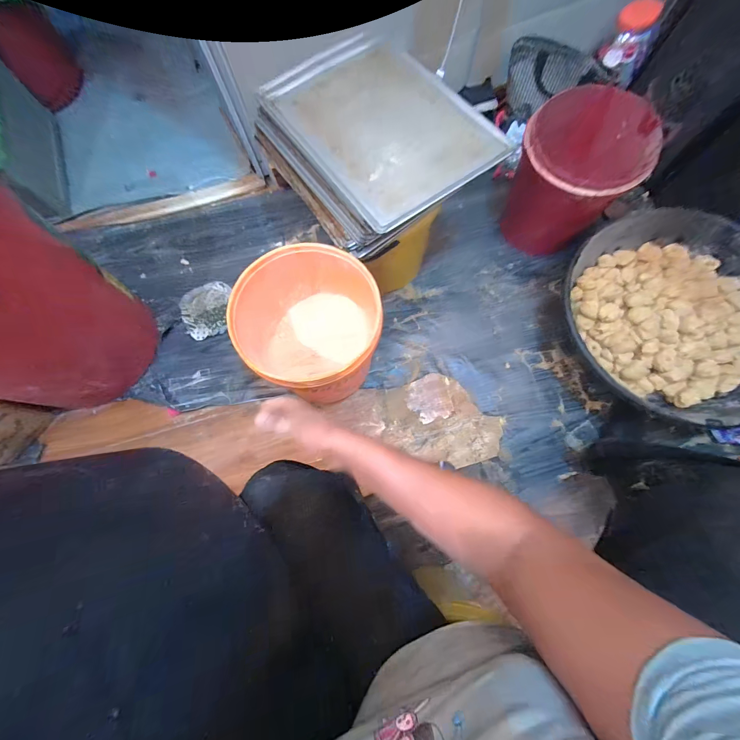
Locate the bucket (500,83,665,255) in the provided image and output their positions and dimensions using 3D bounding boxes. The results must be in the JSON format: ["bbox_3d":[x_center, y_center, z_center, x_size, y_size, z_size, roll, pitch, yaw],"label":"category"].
[{"bbox_3d":[0.536,-0.507,0.849,0.272,0.255,0.259,0,74,0],"label":"bucket"}]

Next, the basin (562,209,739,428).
[{"bbox_3d":[0.782,-0.159,0.830,0.517,0.166,0.530,0,74,0],"label":"basin"}]

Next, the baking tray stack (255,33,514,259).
[{"bbox_3d":[0.010,-0.496,0.687,0.368,0.113,0.443,-32,76,-9],"label":"baking tray stack"}]

